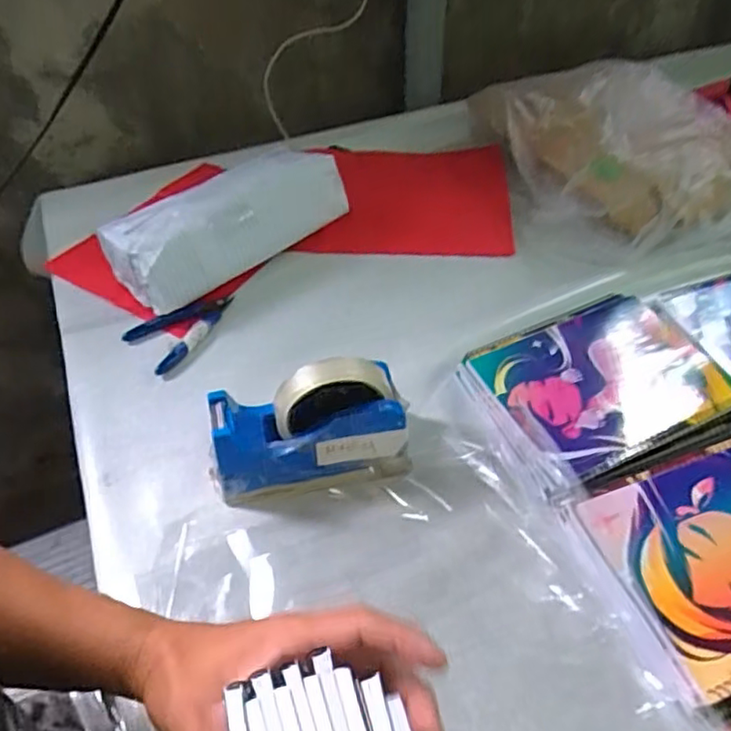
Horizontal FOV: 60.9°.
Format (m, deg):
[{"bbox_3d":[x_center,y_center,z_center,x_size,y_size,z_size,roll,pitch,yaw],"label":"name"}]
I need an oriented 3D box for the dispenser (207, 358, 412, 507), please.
[{"bbox_3d":[-0.043,0.047,0.499,0.156,0.112,0.074,-3,48,-2],"label":"dispenser"}]

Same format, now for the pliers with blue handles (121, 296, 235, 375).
[{"bbox_3d":[-0.185,-0.043,0.642,0.070,0.012,0.112,34,61,29],"label":"pliers with blue handles"}]

